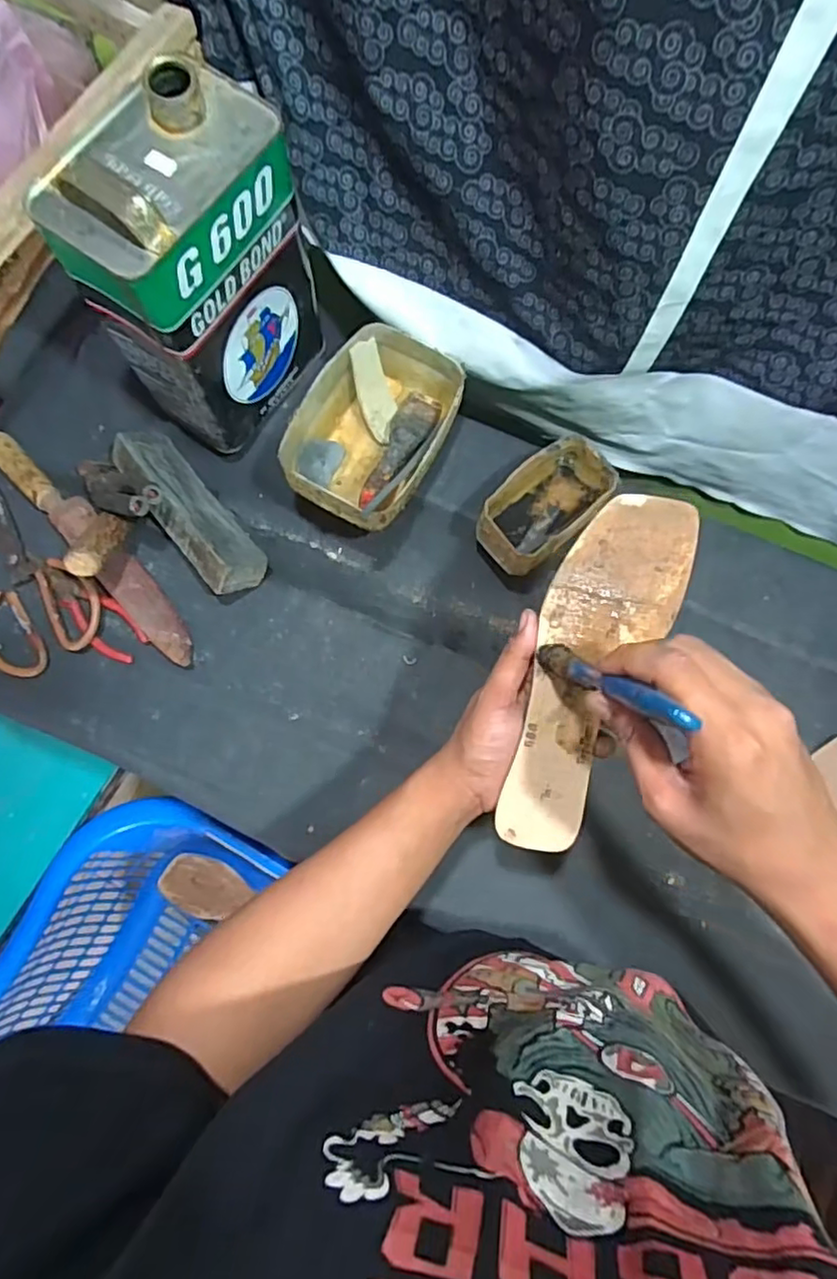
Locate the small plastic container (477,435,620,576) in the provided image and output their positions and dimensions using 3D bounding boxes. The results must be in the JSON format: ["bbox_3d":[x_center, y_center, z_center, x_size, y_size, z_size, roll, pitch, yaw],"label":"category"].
[{"bbox_3d":[0.118,-0.125,0.605,0.132,0.067,0.077,-43,81,-11],"label":"small plastic container"}]

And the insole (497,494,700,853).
[{"bbox_3d":[0.111,0.023,0.423,0.081,0.010,0.244,23,96,-1],"label":"insole"}]

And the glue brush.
[{"bbox_3d":[0.100,0.022,0.344,0.015,0.153,0.013,-25,104,-8],"label":"glue brush"}]

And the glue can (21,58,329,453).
[{"bbox_3d":[-0.184,-0.301,0.535,0.114,0.235,0.166,31,77,6],"label":"glue can"}]

